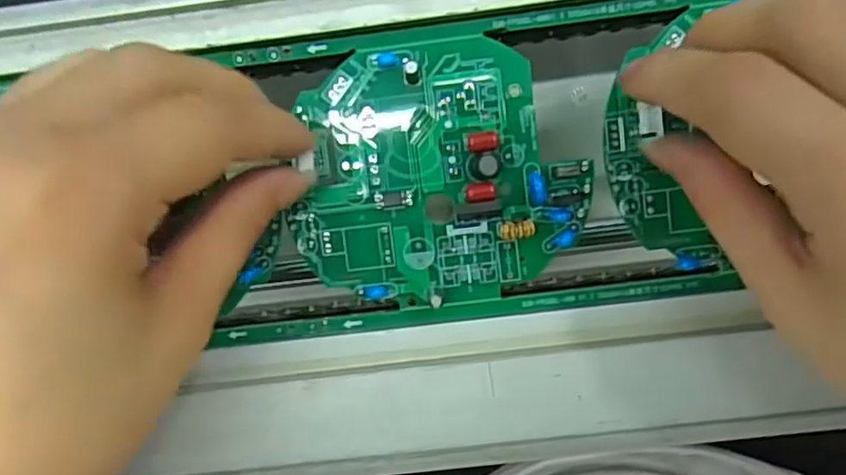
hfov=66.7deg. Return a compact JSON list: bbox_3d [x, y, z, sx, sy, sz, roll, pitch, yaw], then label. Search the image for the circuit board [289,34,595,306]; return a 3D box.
[{"bbox_3d":[0.004,-0.019,0.205,0.091,0.009,0.083,-8,98,2],"label":"circuit board"}]

